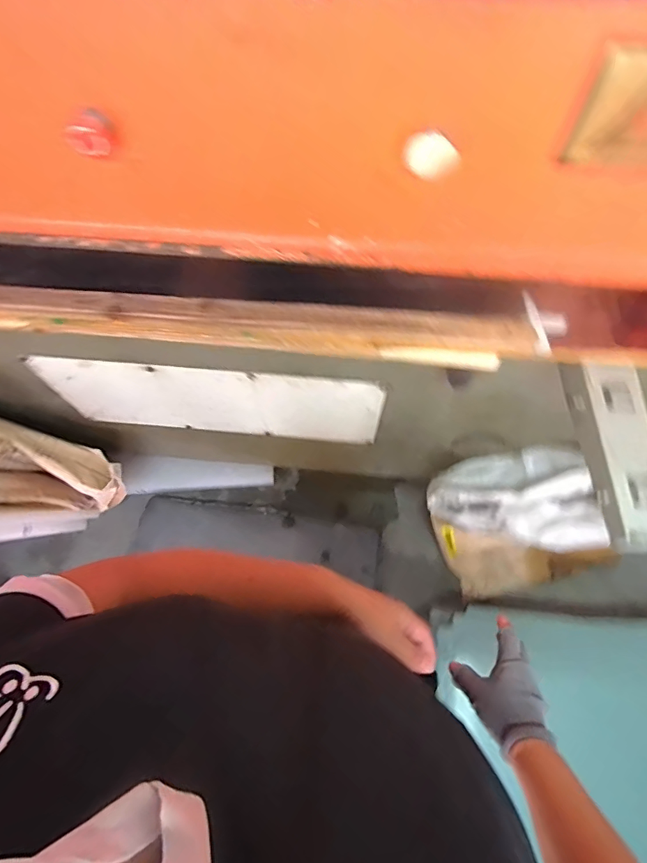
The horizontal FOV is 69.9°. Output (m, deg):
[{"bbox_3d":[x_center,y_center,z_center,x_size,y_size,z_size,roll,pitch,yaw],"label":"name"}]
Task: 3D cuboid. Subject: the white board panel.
[{"bbox_3d":[-0.234,-0.057,1.017,0.701,0.269,0.019,5,66,4],"label":"white board panel"}]

